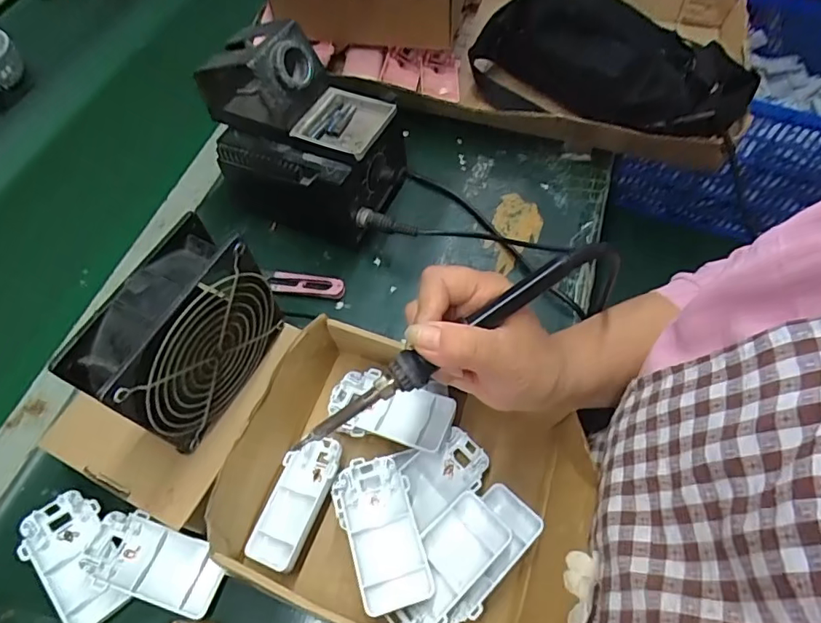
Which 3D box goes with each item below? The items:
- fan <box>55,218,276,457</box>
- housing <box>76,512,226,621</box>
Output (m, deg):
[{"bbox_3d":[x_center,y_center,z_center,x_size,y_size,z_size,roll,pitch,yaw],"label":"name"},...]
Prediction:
[{"bbox_3d":[-0.144,0.018,0.342,0.047,0.110,0.115,22,62,12],"label":"fan"},{"bbox_3d":[-0.179,0.175,0.371,0.095,0.017,0.048,14,61,6],"label":"housing"}]

